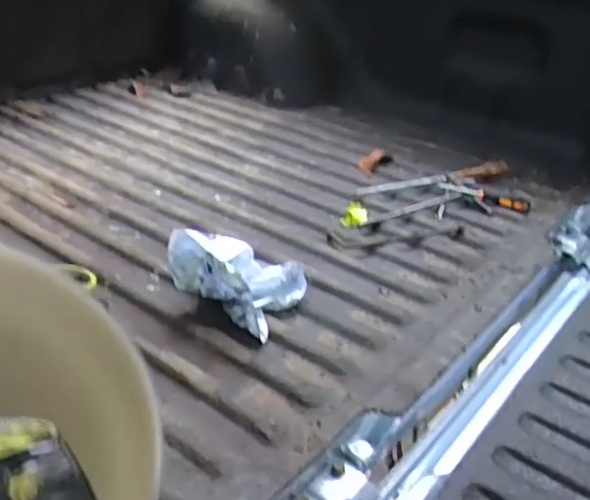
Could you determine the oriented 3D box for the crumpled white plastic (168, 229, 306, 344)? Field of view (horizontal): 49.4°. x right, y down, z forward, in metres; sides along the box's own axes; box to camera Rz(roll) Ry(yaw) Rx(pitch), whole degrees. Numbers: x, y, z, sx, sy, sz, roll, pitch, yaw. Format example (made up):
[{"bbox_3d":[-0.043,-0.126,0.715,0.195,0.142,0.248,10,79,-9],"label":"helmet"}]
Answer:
[{"bbox_3d":[-0.084,0.031,0.984,0.184,0.099,0.158,18,34,23],"label":"crumpled white plastic"}]

